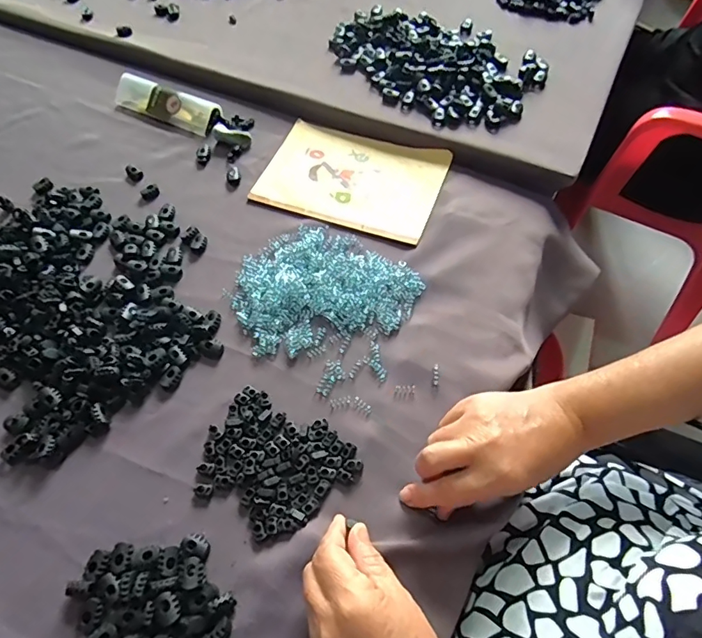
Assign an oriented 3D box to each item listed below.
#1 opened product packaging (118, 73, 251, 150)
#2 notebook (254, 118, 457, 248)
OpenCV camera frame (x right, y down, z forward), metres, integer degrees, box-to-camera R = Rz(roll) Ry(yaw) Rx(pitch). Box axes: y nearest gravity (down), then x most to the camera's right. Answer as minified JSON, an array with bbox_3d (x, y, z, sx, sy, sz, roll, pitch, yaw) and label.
[{"bbox_3d":[-0.223,-0.275,0.621,0.217,0.023,0.042,26,64,17],"label":"opened product packaging"},{"bbox_3d":[0.001,-0.168,0.567,0.207,0.009,0.139,18,62,14],"label":"notebook"}]

